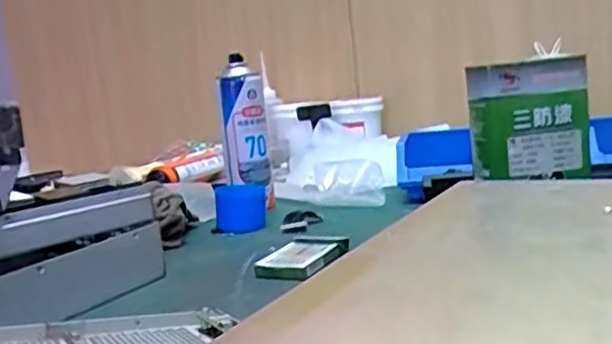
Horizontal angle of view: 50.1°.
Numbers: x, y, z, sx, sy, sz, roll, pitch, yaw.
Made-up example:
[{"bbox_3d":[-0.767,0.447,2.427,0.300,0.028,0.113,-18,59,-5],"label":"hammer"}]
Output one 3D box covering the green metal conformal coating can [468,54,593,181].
[{"bbox_3d":[0.233,-0.054,0.685,0.113,0.119,0.053,-9,8,-18],"label":"green metal conformal coating can"}]

